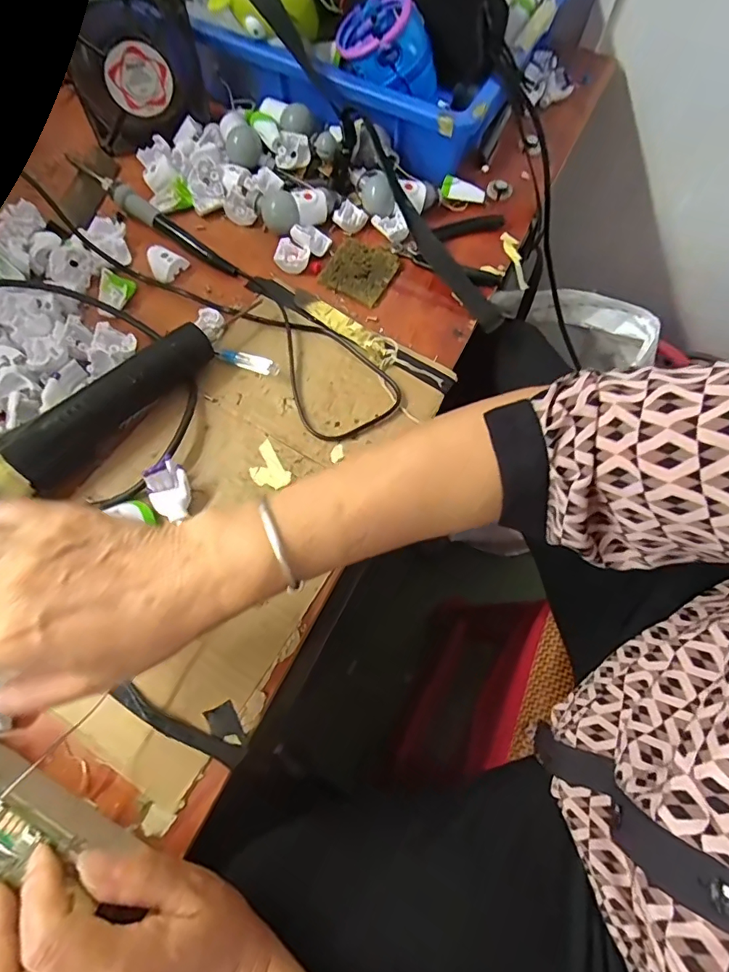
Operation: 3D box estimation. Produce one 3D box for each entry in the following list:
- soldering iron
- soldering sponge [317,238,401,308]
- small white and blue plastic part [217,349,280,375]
[{"bbox_3d":[-0.203,-0.255,0.453,0.201,0.026,0.016,32,70,12],"label":"soldering iron"},{"bbox_3d":[-0.004,-0.203,0.450,0.059,0.006,0.066,24,68,8],"label":"soldering sponge"},{"bbox_3d":[-0.095,-0.102,0.394,0.054,0.012,0.011,20,68,7],"label":"small white and blue plastic part"}]

